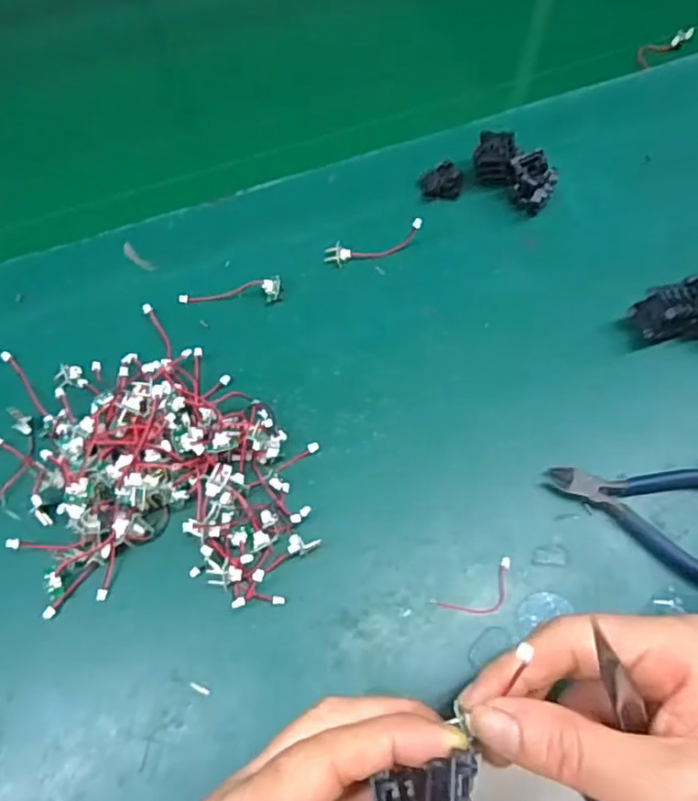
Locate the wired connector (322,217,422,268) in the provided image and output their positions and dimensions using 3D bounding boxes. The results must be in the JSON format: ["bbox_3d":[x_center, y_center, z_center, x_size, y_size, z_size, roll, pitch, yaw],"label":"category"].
[{"bbox_3d":[0.014,-0.099,0.383,0.061,0.018,0.015,-9,65,-3],"label":"wired connector"}]

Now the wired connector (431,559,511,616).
[{"bbox_3d":[0.063,0.094,0.301,0.044,0.004,0.019,-27,67,-11],"label":"wired connector"}]

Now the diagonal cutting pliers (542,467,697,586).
[{"bbox_3d":[0.164,0.054,0.315,0.119,0.011,0.060,25,68,12],"label":"diagonal cutting pliers"}]

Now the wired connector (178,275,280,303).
[{"bbox_3d":[-0.072,-0.066,0.375,0.061,0.012,0.012,-2,65,0],"label":"wired connector"}]

